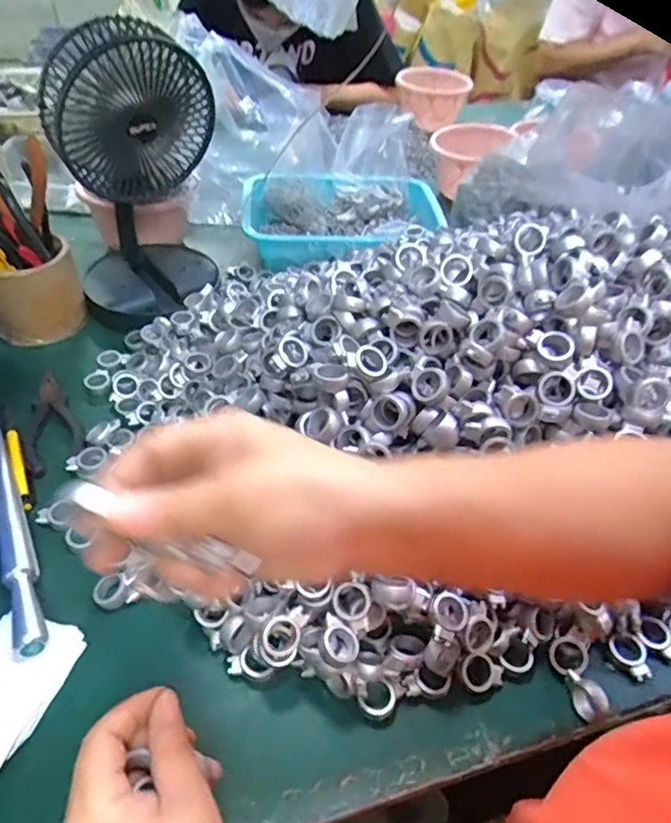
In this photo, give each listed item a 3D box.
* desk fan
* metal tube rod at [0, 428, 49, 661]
[{"bbox_3d":[-0.212,-0.248,0.639,0.162,0.270,0.145,-6,44,-10],"label":"desk fan"},{"bbox_3d":[-0.255,0.087,0.462,0.025,0.022,0.236,-18,48,-21],"label":"metal tube rod"}]

